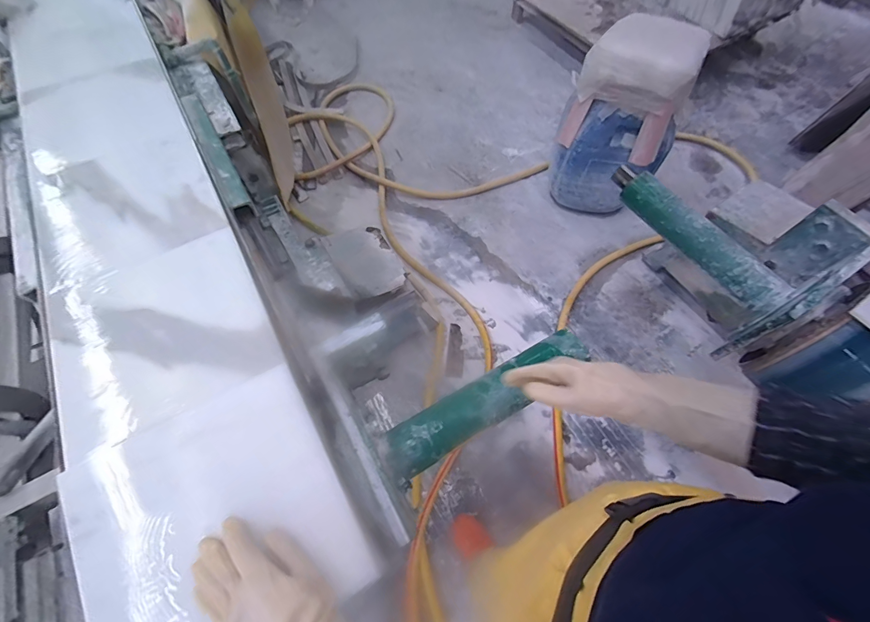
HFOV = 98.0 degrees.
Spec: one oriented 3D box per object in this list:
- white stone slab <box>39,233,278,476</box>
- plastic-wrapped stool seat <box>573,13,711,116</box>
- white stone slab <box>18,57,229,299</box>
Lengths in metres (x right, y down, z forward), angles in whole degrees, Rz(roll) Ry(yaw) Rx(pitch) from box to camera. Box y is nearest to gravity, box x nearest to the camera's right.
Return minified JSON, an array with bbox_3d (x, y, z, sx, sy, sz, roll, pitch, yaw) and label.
[{"bbox_3d":[-0.430,0.029,0.600,0.300,0.019,0.293,-27,67,-16],"label":"white stone slab"},{"bbox_3d":[0.671,-0.795,1.231,0.350,0.199,0.215,27,65,13],"label":"plastic-wrapped stool seat"},{"bbox_3d":[-0.652,-0.320,0.768,0.298,0.014,0.601,-27,67,-13],"label":"white stone slab"}]

